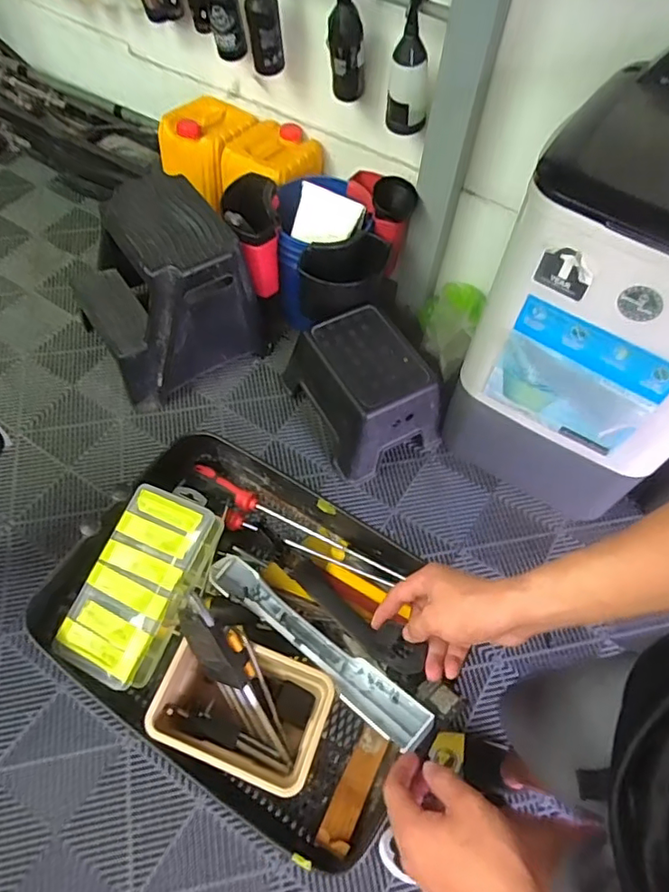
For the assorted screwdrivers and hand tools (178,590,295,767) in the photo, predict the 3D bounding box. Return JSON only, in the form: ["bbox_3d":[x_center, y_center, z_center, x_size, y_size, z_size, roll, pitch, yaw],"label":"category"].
[{"bbox_3d":[-0.096,0.234,0.574,0.048,0.035,0.200,-32,105,-20],"label":"assorted screwdrivers and hand tools"}]

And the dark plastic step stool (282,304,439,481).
[{"bbox_3d":[0.077,-0.156,1.551,0.283,0.257,0.386,-25,64,-17],"label":"dark plastic step stool"}]

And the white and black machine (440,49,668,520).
[{"bbox_3d":[0.637,-0.343,1.146,0.512,0.589,0.486,33,63,15],"label":"white and black machine"}]

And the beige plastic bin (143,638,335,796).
[{"bbox_3d":[-0.093,0.273,0.586,0.162,0.101,0.110,20,60,8],"label":"beige plastic bin"}]

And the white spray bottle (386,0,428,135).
[{"bbox_3d":[0.181,-0.858,1.297,0.102,0.304,0.095,4,59,-1],"label":"white spray bottle"}]

